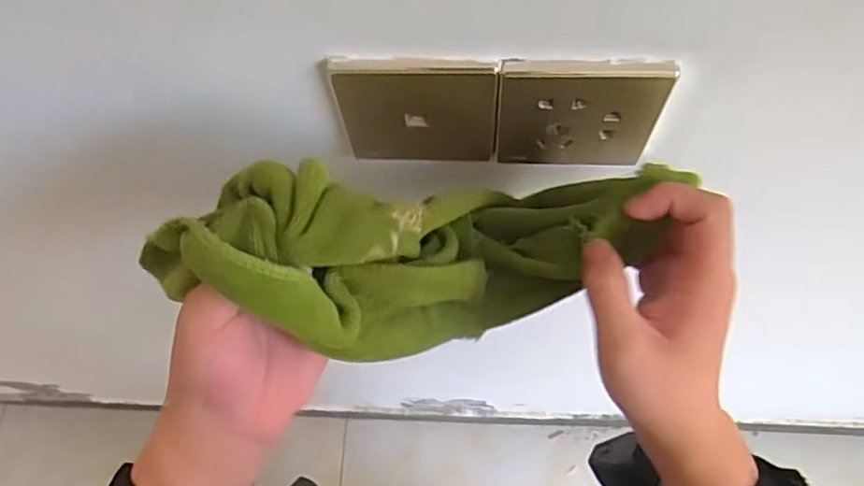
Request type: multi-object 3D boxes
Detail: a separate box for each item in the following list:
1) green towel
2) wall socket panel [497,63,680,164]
[{"bbox_3d":[-0.006,0.002,0.298,0.229,0.116,0.078,0,65,-27],"label":"green towel"},{"bbox_3d":[0.078,-0.066,0.334,0.083,0.079,0.010,3,67,4],"label":"wall socket panel"}]

